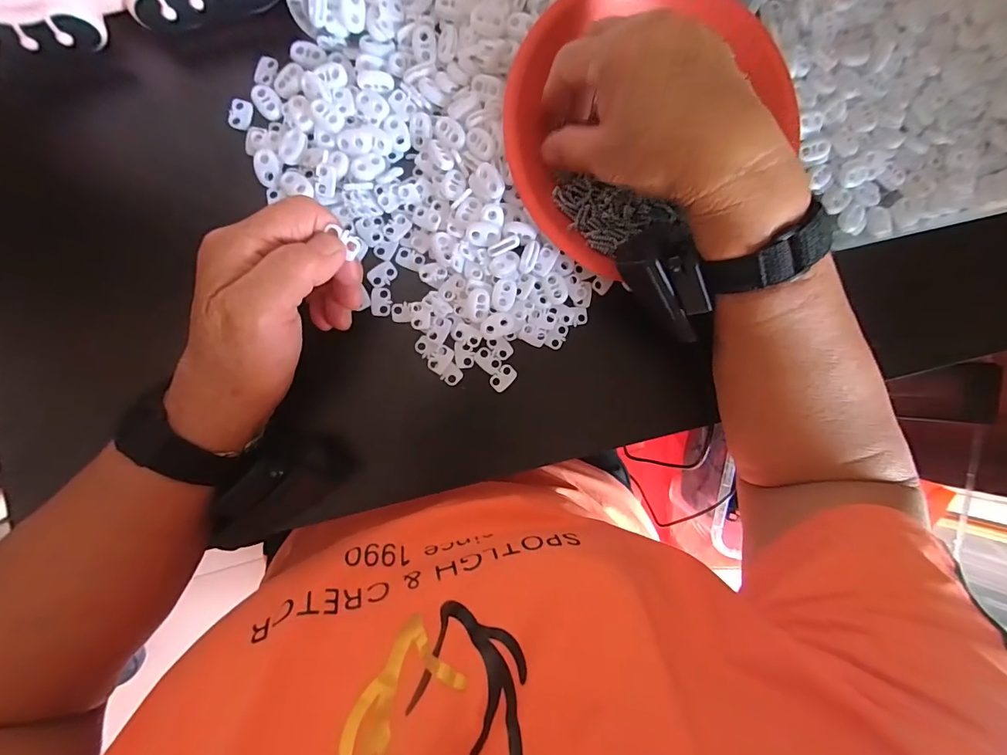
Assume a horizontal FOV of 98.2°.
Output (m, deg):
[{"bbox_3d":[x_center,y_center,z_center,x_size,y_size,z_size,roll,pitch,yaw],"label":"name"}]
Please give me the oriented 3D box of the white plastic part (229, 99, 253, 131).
[{"bbox_3d":[-0.167,-0.168,0.278,0.012,0.005,0.019,9,87,-7],"label":"white plastic part"}]

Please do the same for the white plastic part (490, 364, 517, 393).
[{"bbox_3d":[0.000,0.000,0.292,0.013,0.004,0.019,44,83,-4],"label":"white plastic part"}]

